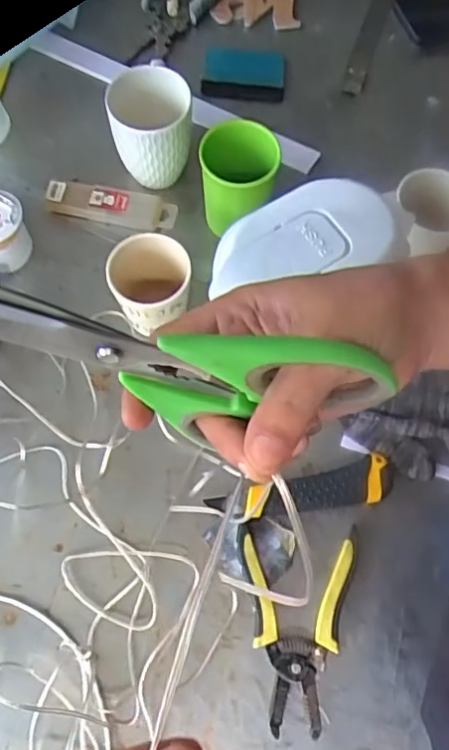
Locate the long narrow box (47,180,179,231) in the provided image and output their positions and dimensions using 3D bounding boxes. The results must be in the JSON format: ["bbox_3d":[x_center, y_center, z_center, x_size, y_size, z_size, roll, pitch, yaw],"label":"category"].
[{"bbox_3d":[-0.122,-0.180,0.611,0.136,0.025,0.036,12,70,1],"label":"long narrow box"}]

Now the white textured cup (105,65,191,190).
[{"bbox_3d":[-0.072,-0.236,0.572,0.075,0.099,0.073,1,70,-3],"label":"white textured cup"}]

